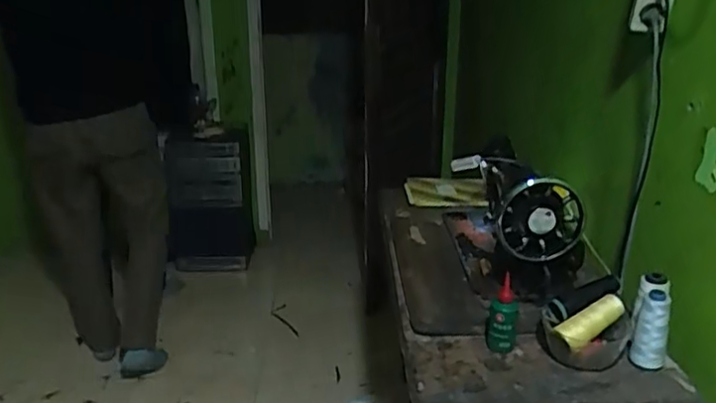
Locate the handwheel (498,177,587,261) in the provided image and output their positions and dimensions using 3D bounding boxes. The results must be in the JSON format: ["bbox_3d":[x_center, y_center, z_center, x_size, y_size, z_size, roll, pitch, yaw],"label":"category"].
[{"bbox_3d":[0.288,0.028,0.979,0.124,0.130,0.035,-5,21,-14],"label":"handwheel"}]

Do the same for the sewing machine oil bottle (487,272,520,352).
[{"bbox_3d":[0.214,0.167,0.930,0.045,0.111,0.035,1,21,10],"label":"sewing machine oil bottle"}]

